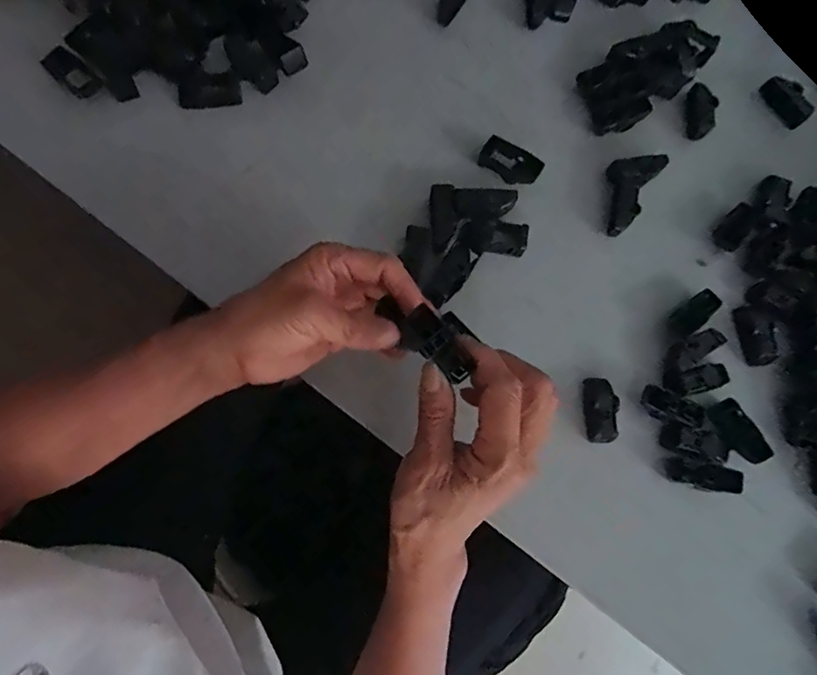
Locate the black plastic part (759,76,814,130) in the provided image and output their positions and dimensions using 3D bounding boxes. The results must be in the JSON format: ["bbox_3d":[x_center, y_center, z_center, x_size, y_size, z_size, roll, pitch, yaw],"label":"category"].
[{"bbox_3d":[0.322,-0.202,0.435,0.019,0.014,0.045,-29,79,-7],"label":"black plastic part"}]

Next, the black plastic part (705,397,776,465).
[{"bbox_3d":[0.237,0.067,0.366,0.024,0.009,0.046,-29,80,-10],"label":"black plastic part"}]

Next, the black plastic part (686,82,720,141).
[{"bbox_3d":[0.245,-0.190,0.430,0.021,0.014,0.046,5,77,0],"label":"black plastic part"}]

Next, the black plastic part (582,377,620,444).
[{"bbox_3d":[0.139,0.052,0.372,0.020,0.017,0.046,6,76,-2],"label":"black plastic part"}]

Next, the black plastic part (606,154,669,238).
[{"bbox_3d":[0.174,-0.120,0.411,0.036,0.014,0.078,32,78,6],"label":"black plastic part"}]

